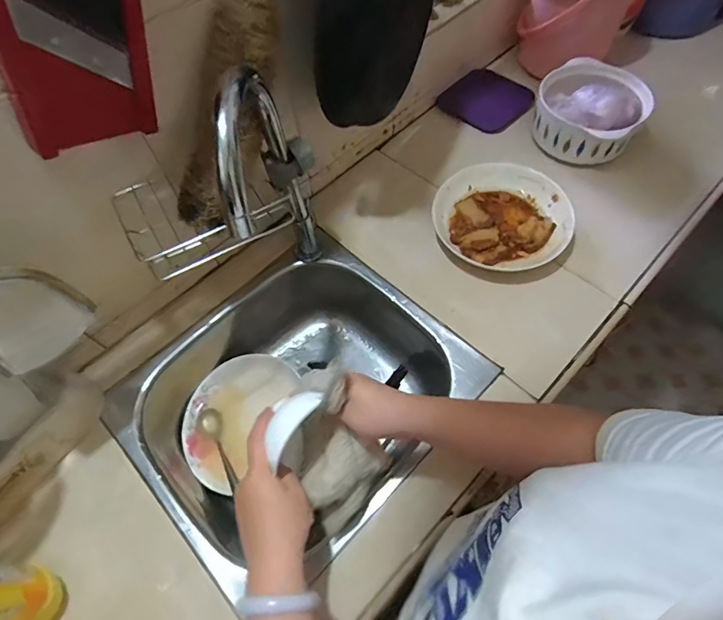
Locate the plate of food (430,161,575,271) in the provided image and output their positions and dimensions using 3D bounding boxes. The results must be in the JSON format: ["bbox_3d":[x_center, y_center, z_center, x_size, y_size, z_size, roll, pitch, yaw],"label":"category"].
[{"bbox_3d":[0.220,-0.144,0.688,0.202,0.042,0.197,-1,61,3],"label":"plate of food"}]

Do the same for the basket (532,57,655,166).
[{"bbox_3d":[0.388,-0.340,0.745,0.159,0.095,0.167,-1,61,3],"label":"basket"}]

